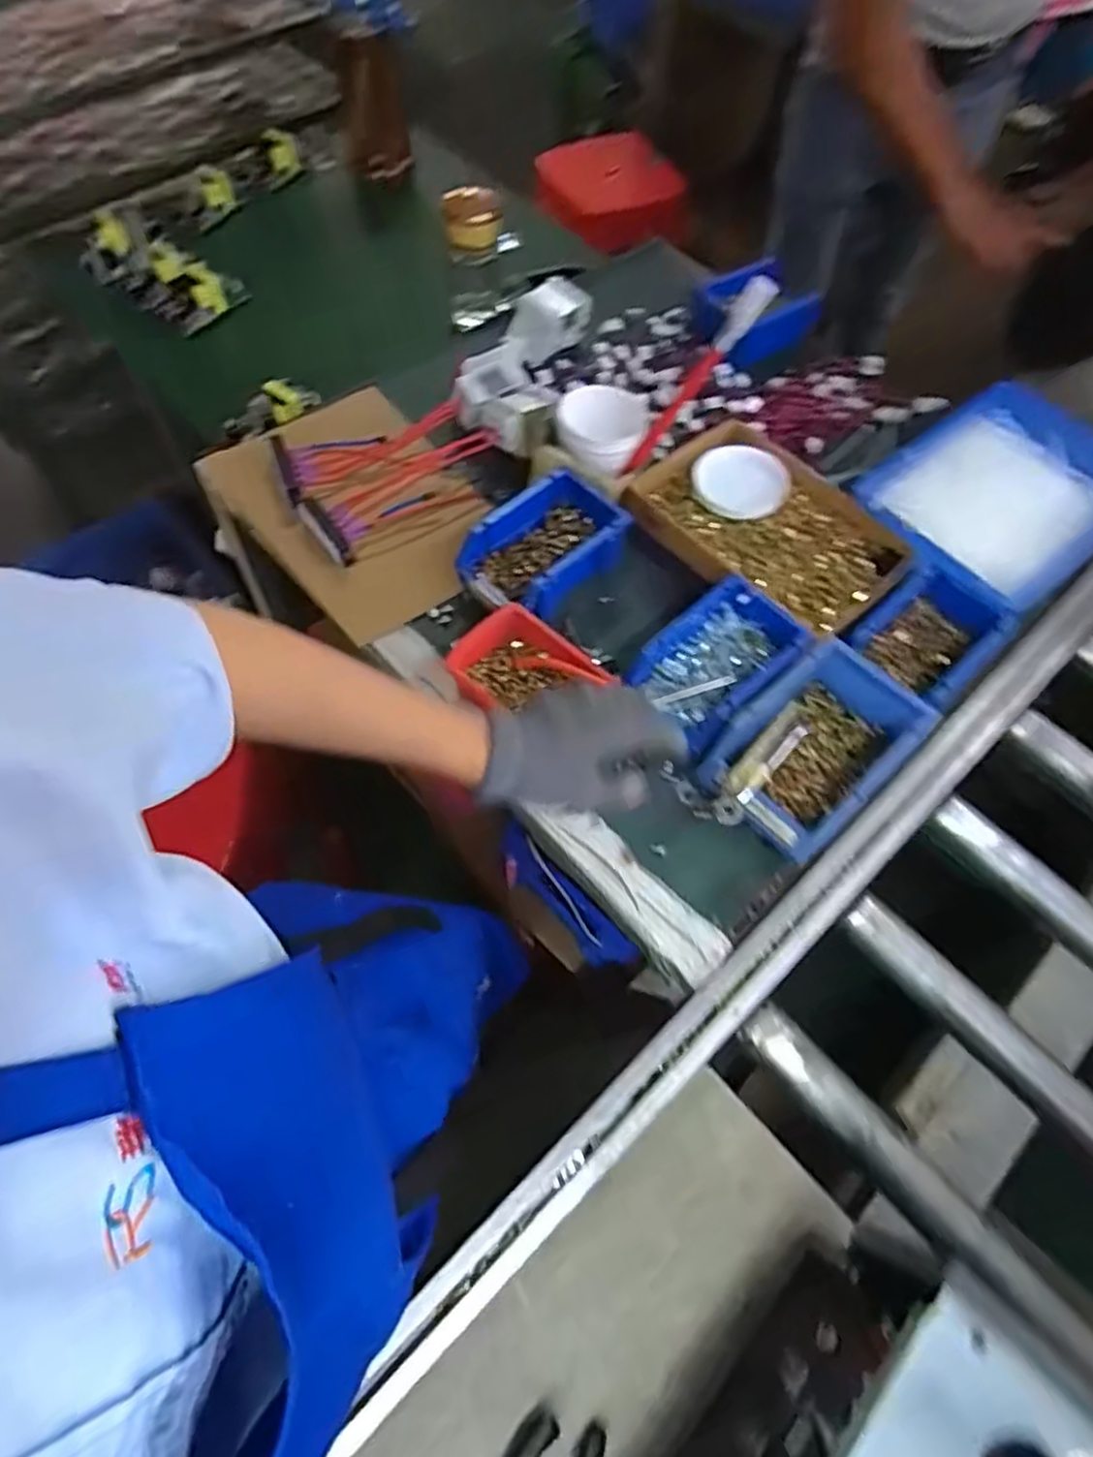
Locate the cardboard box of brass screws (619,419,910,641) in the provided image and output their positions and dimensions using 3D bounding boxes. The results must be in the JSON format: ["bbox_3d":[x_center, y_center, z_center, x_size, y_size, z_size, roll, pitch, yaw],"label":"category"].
[{"bbox_3d":[0.225,-0.213,0.783,0.195,0.058,0.287,-36,70,-18],"label":"cardboard box of brass screws"}]

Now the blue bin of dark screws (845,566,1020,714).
[{"bbox_3d":[0.371,-0.079,0.714,0.148,0.065,0.116,-36,70,-18],"label":"blue bin of dark screws"}]

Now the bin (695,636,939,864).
[{"bbox_3d":[0.237,0.023,0.648,0.200,0.062,0.126,-39,71,-19],"label":"bin"}]

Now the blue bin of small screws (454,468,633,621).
[{"bbox_3d":[-0.003,-0.182,0.751,0.111,0.068,0.161,38,68,16],"label":"blue bin of small screws"}]

